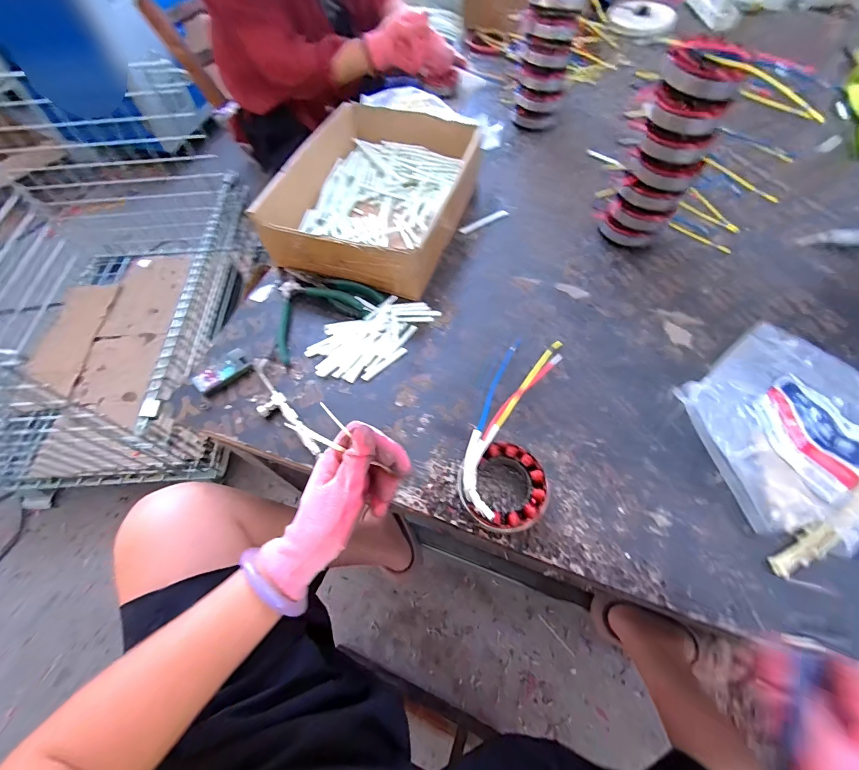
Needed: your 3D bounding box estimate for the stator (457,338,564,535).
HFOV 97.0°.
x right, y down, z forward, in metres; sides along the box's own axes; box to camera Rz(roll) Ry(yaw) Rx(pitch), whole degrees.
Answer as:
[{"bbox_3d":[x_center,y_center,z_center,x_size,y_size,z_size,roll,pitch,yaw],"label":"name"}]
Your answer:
[{"bbox_3d":[0.100,0.038,0.424,0.086,0.037,0.245,17,63,11],"label":"stator"}]

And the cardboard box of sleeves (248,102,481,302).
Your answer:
[{"bbox_3d":[-0.072,-0.299,0.588,0.243,0.088,0.329,16,63,11],"label":"cardboard box of sleeves"}]

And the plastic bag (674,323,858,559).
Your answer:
[{"bbox_3d":[0.400,0.036,0.398,0.248,0.062,0.202,-30,64,-14],"label":"plastic bag"}]

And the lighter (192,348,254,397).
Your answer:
[{"bbox_3d":[-0.257,-0.015,0.475,0.067,0.014,0.032,-37,66,-17],"label":"lighter"}]

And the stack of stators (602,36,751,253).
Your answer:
[{"bbox_3d":[0.311,-0.294,0.500,0.089,0.219,0.074,29,66,17],"label":"stack of stators"}]

